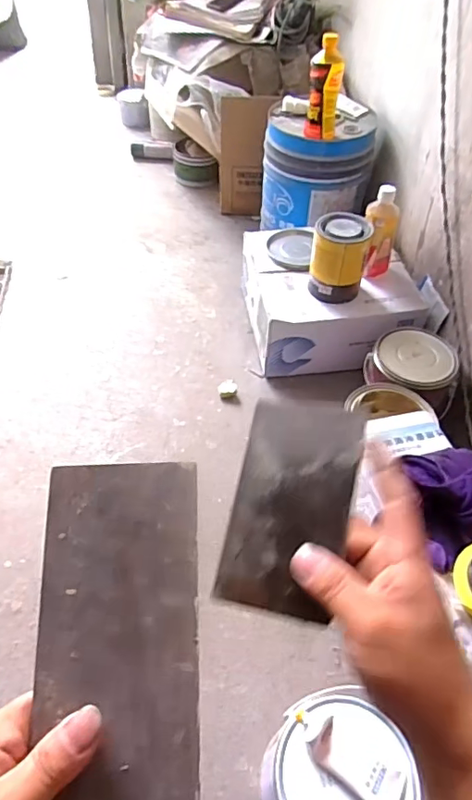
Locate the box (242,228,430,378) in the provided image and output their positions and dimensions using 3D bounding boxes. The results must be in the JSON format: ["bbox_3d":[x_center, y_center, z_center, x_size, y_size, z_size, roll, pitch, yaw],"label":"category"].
[{"bbox_3d":[0.204,-0.226,1.189,0.341,0.182,0.347,-4,50,-8],"label":"box"}]

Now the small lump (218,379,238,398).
[{"bbox_3d":[-0.018,-0.023,1.085,0.037,0.033,0.028,0,49,-4],"label":"small lump"}]

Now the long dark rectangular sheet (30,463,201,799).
[{"bbox_3d":[-0.062,0.215,0.262,0.087,0.005,0.364,0,72,-5],"label":"long dark rectangular sheet"}]

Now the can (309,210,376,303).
[{"bbox_3d":[0.202,-0.282,1.020,0.108,0.130,0.107,11,49,5],"label":"can"}]

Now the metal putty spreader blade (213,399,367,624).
[{"bbox_3d":[0.036,0.063,0.322,0.071,0.004,0.130,13,76,-1],"label":"metal putty spreader blade"}]

